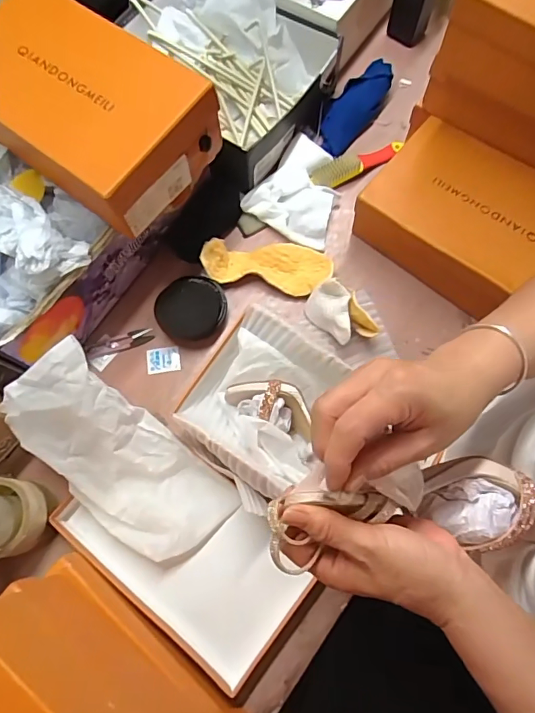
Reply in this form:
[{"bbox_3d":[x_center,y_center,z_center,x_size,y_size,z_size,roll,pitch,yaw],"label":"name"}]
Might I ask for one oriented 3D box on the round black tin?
[{"bbox_3d":[-0.106,-0.070,0.655,0.091,0.019,0.091,18,77,-9],"label":"round black tin"}]

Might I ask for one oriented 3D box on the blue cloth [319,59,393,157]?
[{"bbox_3d":[0.135,-0.403,0.751,0.075,0.044,0.171,39,93,12],"label":"blue cloth"}]

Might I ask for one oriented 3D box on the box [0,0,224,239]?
[{"bbox_3d":[-0.216,-0.290,0.544,0.285,0.094,0.168,37,78,12],"label":"box"}]

